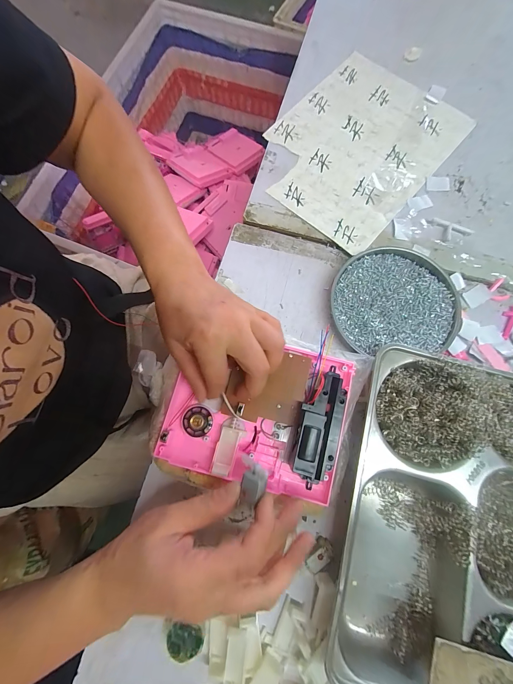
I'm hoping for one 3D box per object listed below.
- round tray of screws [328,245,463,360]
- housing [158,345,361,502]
[{"bbox_3d":[0.153,-0.047,0.313,0.133,0.018,0.121,0,77,1],"label":"round tray of screws"},{"bbox_3d":[0.001,0.062,0.256,0.161,0.041,0.130,14,77,5],"label":"housing"}]

